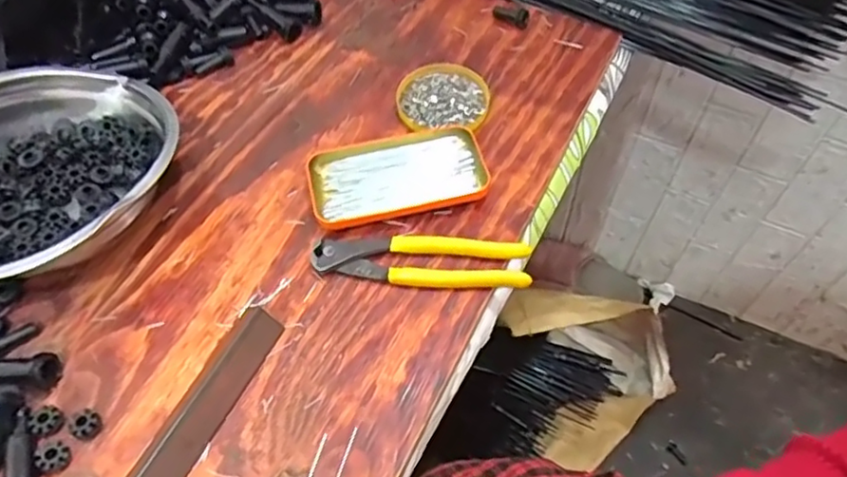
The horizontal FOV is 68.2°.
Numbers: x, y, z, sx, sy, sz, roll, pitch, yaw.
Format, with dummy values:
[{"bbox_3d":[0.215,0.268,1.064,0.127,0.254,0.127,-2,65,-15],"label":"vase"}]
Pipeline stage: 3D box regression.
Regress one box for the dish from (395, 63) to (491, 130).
[{"bbox_3d":[0.018,-0.130,0.570,0.082,0.015,0.074,9,58,2],"label":"dish"}]

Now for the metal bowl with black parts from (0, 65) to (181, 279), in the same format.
[{"bbox_3d":[-0.299,-0.054,0.487,0.194,0.073,0.212,29,62,19],"label":"metal bowl with black parts"}]

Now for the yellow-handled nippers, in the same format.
[{"bbox_3d":[-0.003,0.017,0.474,0.162,0.019,0.037,6,58,1],"label":"yellow-handled nippers"}]

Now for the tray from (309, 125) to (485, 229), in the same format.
[{"bbox_3d":[-0.022,-0.052,0.516,0.140,0.020,0.076,-11,59,-10],"label":"tray"}]

